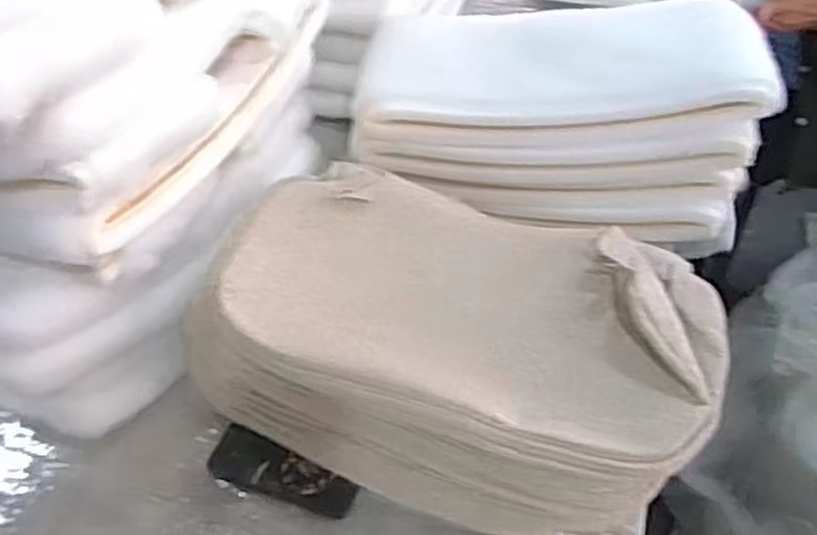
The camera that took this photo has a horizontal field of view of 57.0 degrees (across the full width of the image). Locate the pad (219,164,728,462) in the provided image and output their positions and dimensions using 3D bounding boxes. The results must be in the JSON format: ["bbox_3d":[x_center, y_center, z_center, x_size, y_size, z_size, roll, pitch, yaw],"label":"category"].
[{"bbox_3d":[0.053,0.030,0.713,0.461,0.051,0.247,15,56,16],"label":"pad"}]

